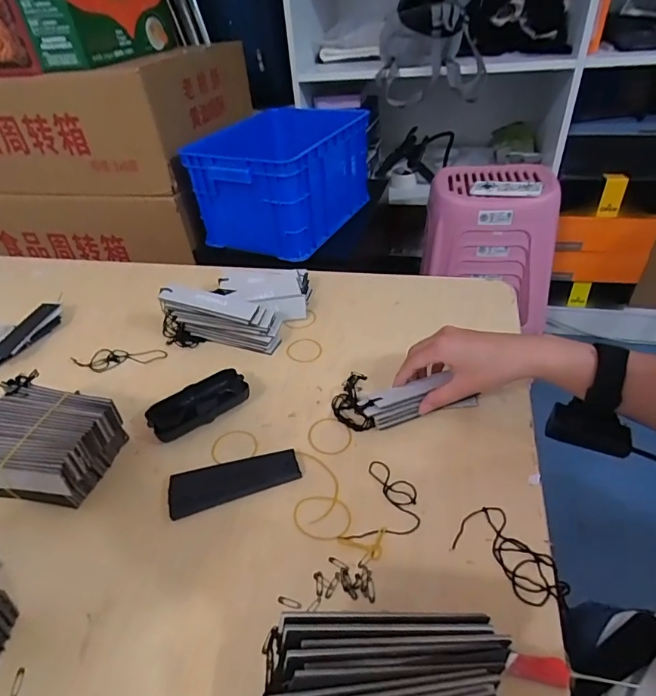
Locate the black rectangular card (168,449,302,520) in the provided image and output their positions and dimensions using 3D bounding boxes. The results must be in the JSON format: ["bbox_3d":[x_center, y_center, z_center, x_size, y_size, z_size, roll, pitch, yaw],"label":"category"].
[{"bbox_3d":[-0.092,0.129,0.441,0.125,0.006,0.045,-14,40,-9],"label":"black rectangular card"}]

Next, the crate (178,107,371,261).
[{"bbox_3d":[-0.100,-0.417,1.100,0.283,0.215,0.382,17,45,26],"label":"crate"}]

